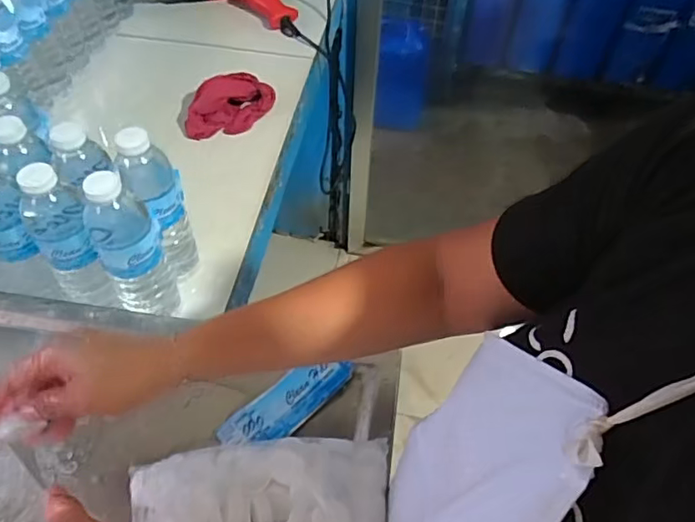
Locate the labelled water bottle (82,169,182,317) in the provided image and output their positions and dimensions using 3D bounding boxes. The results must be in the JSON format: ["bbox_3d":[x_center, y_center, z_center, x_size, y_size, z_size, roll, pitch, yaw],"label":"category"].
[{"bbox_3d":[-0.221,-0.004,0.573,0.068,0.206,0.058,-26,57,-21],"label":"labelled water bottle"}]

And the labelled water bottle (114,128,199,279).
[{"bbox_3d":[-0.201,-0.054,0.607,0.055,0.197,0.055,-17,54,-15],"label":"labelled water bottle"}]

